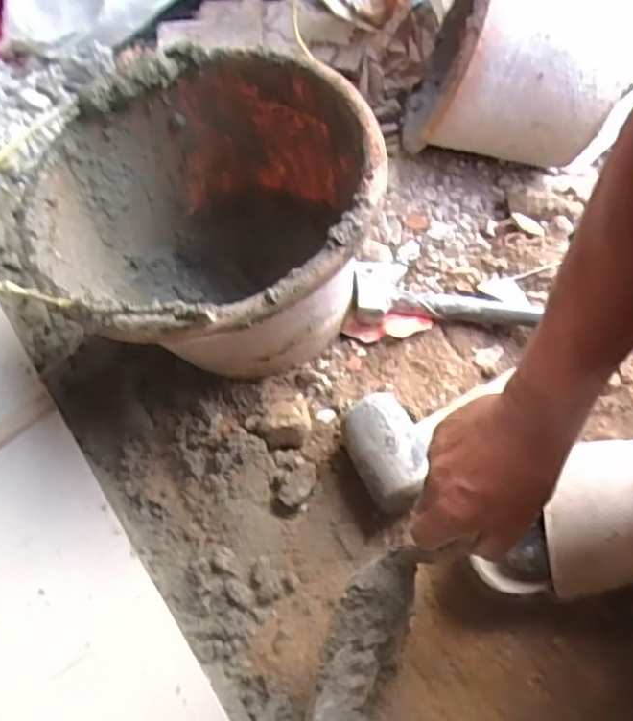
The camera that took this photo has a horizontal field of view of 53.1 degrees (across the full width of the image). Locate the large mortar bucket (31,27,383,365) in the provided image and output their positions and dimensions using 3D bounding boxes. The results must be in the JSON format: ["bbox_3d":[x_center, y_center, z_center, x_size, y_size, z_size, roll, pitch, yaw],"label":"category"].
[{"bbox_3d":[-0.087,-0.098,0.550,0.259,0.222,0.268,-1,54,1],"label":"large mortar bucket"}]

